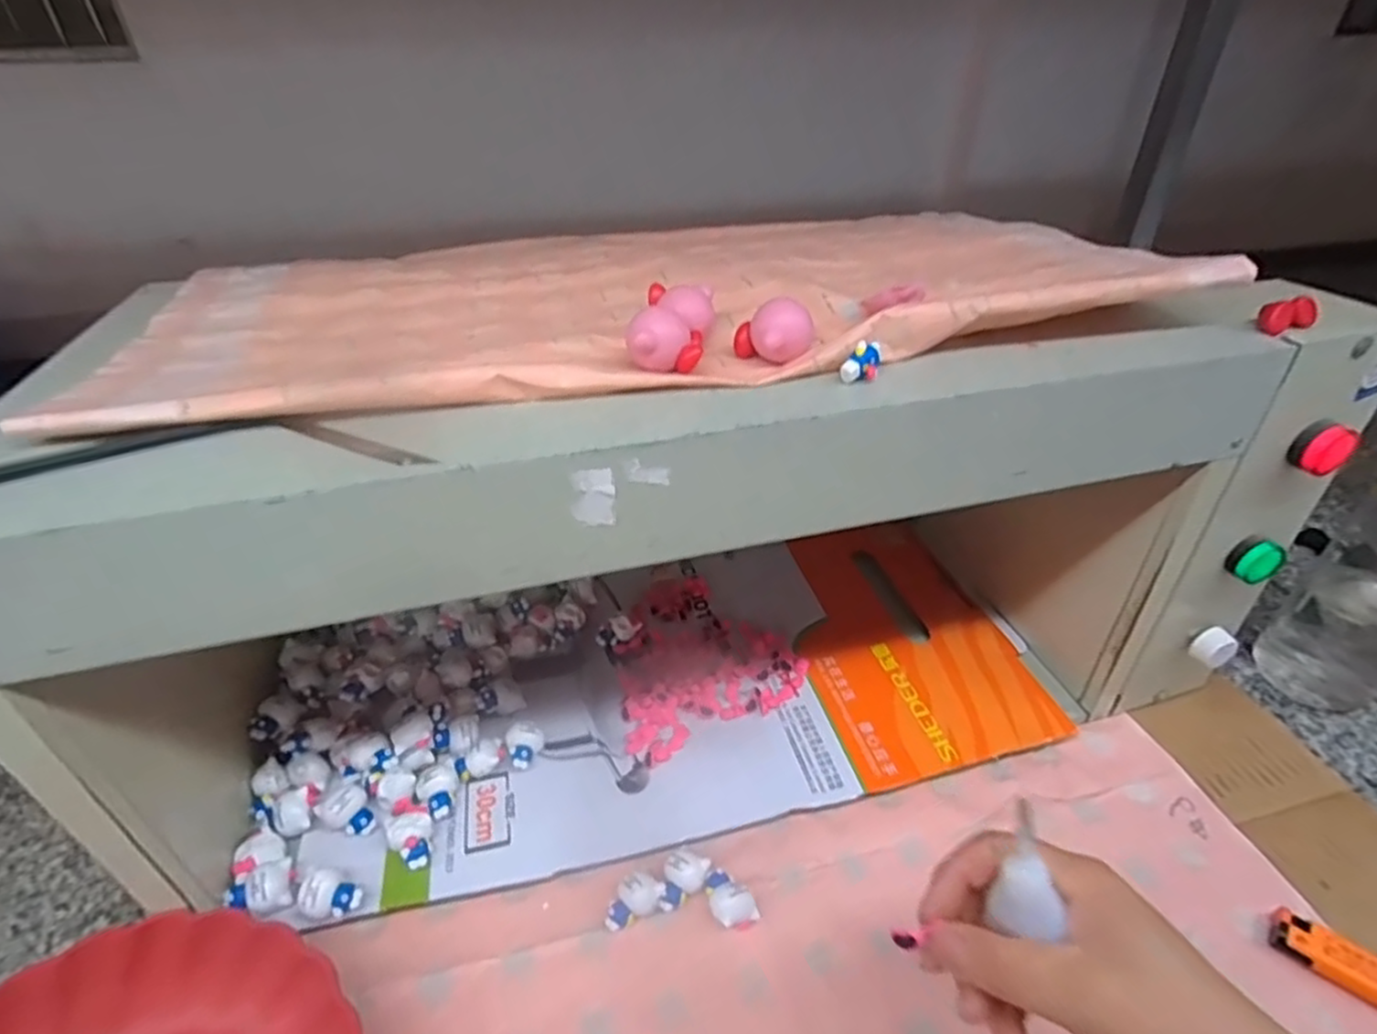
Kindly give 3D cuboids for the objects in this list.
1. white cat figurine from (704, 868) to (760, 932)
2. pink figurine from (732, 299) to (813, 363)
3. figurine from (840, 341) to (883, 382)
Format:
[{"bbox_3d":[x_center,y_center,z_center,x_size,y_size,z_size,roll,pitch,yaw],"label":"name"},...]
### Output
[{"bbox_3d":[0.024,0.214,0.389,0.025,0.013,0.035,-15,39,-17],"label":"white cat figurine"},{"bbox_3d":[0.041,-0.089,0.323,0.028,0.024,0.027,-23,42,-25],"label":"pink figurine"},{"bbox_3d":[0.078,-0.069,0.307,0.016,0.017,0.012,12,39,18],"label":"figurine"}]

